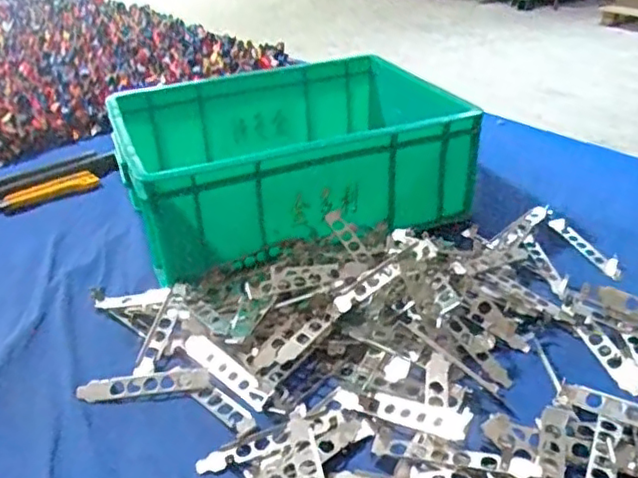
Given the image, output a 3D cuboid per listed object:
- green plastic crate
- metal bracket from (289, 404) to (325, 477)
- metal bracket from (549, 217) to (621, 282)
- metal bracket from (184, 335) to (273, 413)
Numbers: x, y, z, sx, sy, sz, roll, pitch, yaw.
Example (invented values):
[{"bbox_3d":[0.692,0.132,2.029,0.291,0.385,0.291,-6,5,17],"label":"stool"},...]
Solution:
[{"bbox_3d":[-0.045,-0.110,0.816,0.388,0.131,0.306,-14,31,-18],"label":"green plastic crate"},{"bbox_3d":[-0.007,0.173,0.467,0.019,0.008,0.135,-7,29,-6],"label":"metal bracket"},{"bbox_3d":[0.303,0.009,0.715,0.020,0.016,0.112,-11,30,-14],"label":"metal bracket"},{"bbox_3d":[-0.084,0.119,0.567,0.120,0.008,0.023,28,61,39],"label":"metal bracket"}]

